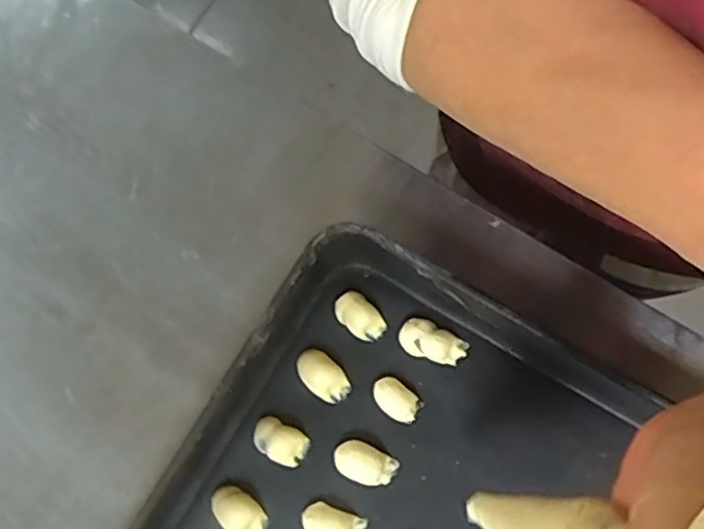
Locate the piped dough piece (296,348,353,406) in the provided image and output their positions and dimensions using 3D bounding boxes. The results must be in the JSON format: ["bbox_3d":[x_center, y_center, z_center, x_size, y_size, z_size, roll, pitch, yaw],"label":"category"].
[{"bbox_3d":[-0.018,0.069,0.419,0.037,0.014,0.023,39,80,9],"label":"piped dough piece"}]

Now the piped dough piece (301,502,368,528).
[{"bbox_3d":[-0.012,0.155,0.400,0.037,0.012,0.021,21,77,5],"label":"piped dough piece"}]

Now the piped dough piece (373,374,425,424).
[{"bbox_3d":[0.027,0.083,0.417,0.031,0.008,0.021,37,79,8],"label":"piped dough piece"}]

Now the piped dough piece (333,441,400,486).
[{"bbox_3d":[0.008,0.120,0.407,0.038,0.012,0.023,22,77,5],"label":"piped dough piece"}]

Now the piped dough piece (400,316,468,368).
[{"bbox_3d":[0.050,0.048,0.421,0.042,0.011,0.022,18,77,4],"label":"piped dough piece"}]

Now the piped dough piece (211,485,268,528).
[{"bbox_3d":[-0.067,0.147,0.401,0.035,0.014,0.022,41,80,9],"label":"piped dough piece"}]

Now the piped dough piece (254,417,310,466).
[{"bbox_3d":[-0.044,0.107,0.411,0.034,0.013,0.022,30,78,7],"label":"piped dough piece"}]

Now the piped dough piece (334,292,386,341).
[{"bbox_3d":[0.005,0.033,0.426,0.034,0.010,0.021,41,80,9],"label":"piped dough piece"}]

